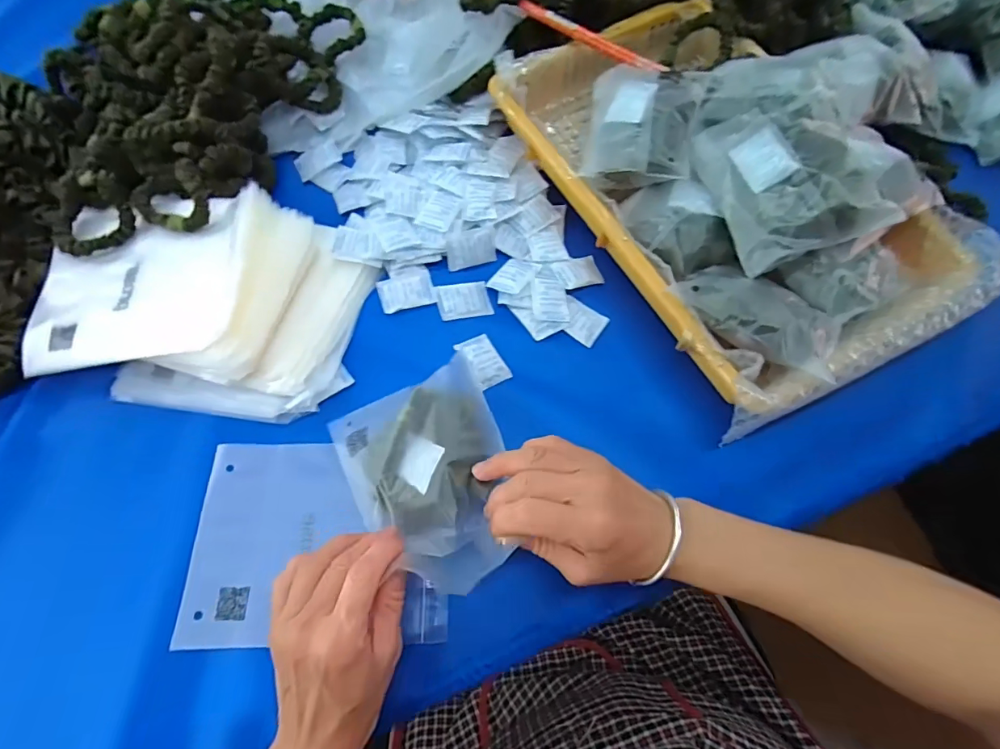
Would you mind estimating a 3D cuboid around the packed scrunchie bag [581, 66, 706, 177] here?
[{"bbox_3d":[0.122,-0.219,0.406,0.094,0.039,0.125,17,68,6],"label":"packed scrunchie bag"}]

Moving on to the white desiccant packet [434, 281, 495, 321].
[{"bbox_3d":[-0.032,-0.065,0.409,0.045,0.011,0.034,-15,72,-6],"label":"white desiccant packet"}]

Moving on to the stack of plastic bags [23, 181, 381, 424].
[{"bbox_3d":[-0.248,-0.064,0.380,0.255,0.046,0.188,8,71,2],"label":"stack of plastic bags"}]

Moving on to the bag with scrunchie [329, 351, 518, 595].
[{"bbox_3d":[-0.050,0.065,0.328,0.116,0.051,0.134,-23,72,-8],"label":"bag with scrunchie"}]

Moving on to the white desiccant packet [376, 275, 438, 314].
[{"bbox_3d":[-0.081,-0.071,0.407,0.048,0.006,0.031,-16,72,-6],"label":"white desiccant packet"}]

